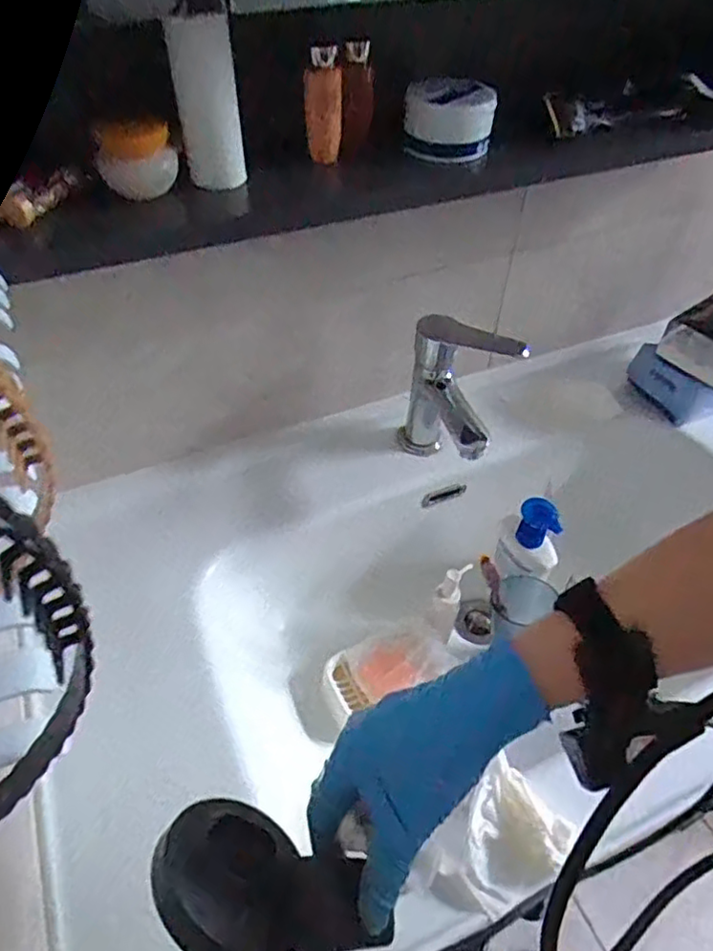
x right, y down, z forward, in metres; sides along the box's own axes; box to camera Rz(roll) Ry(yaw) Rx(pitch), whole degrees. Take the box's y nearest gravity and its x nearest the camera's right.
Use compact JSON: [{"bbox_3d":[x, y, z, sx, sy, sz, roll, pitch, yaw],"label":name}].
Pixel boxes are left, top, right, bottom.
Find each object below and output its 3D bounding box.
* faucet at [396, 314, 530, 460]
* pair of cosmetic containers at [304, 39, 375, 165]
[{"bbox_3d":[0.096,-0.068,0.690,0.123,0.173,0.090,29,53,23],"label":"faucet"},{"bbox_3d":[-0.011,-0.271,0.466,0.051,0.071,0.019,-24,52,-21],"label":"pair of cosmetic containers"}]

